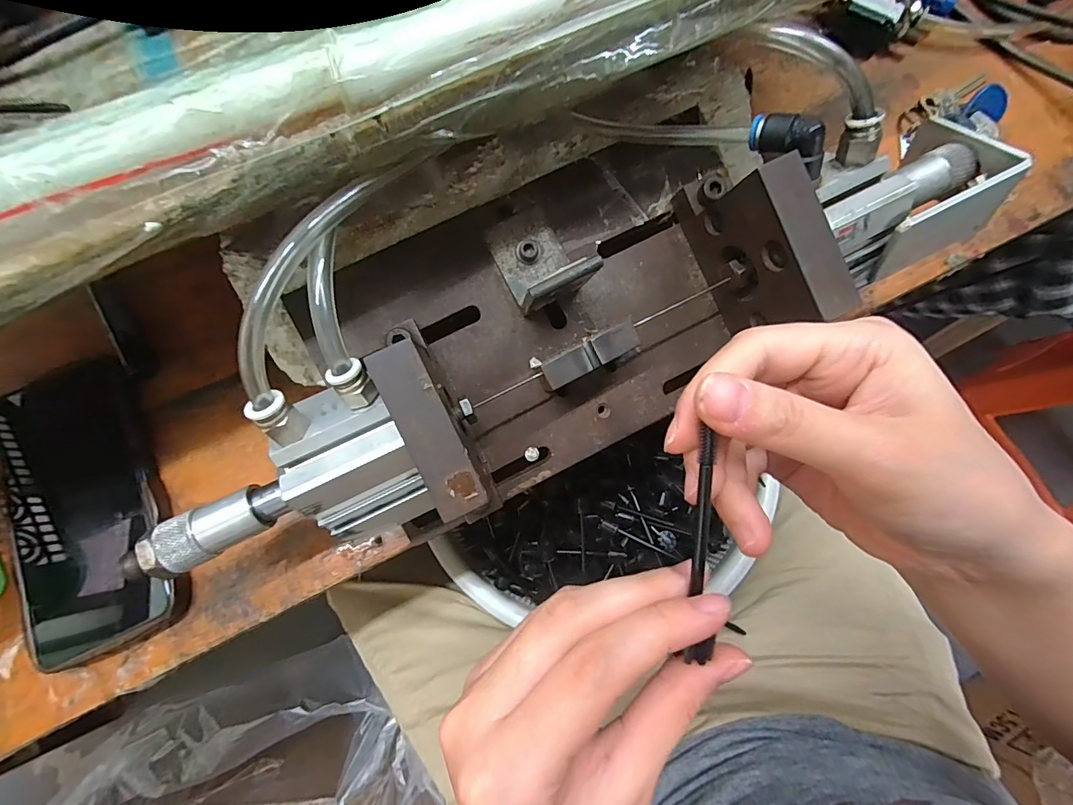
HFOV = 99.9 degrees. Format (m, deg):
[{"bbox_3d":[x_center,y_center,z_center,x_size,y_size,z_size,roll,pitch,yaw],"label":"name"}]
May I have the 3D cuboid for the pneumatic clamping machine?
[{"bbox_3d":[0.017,-0.049,0.234,0.431,0.109,0.139,-29,76,-5],"label":"pneumatic clamping machine"}]

